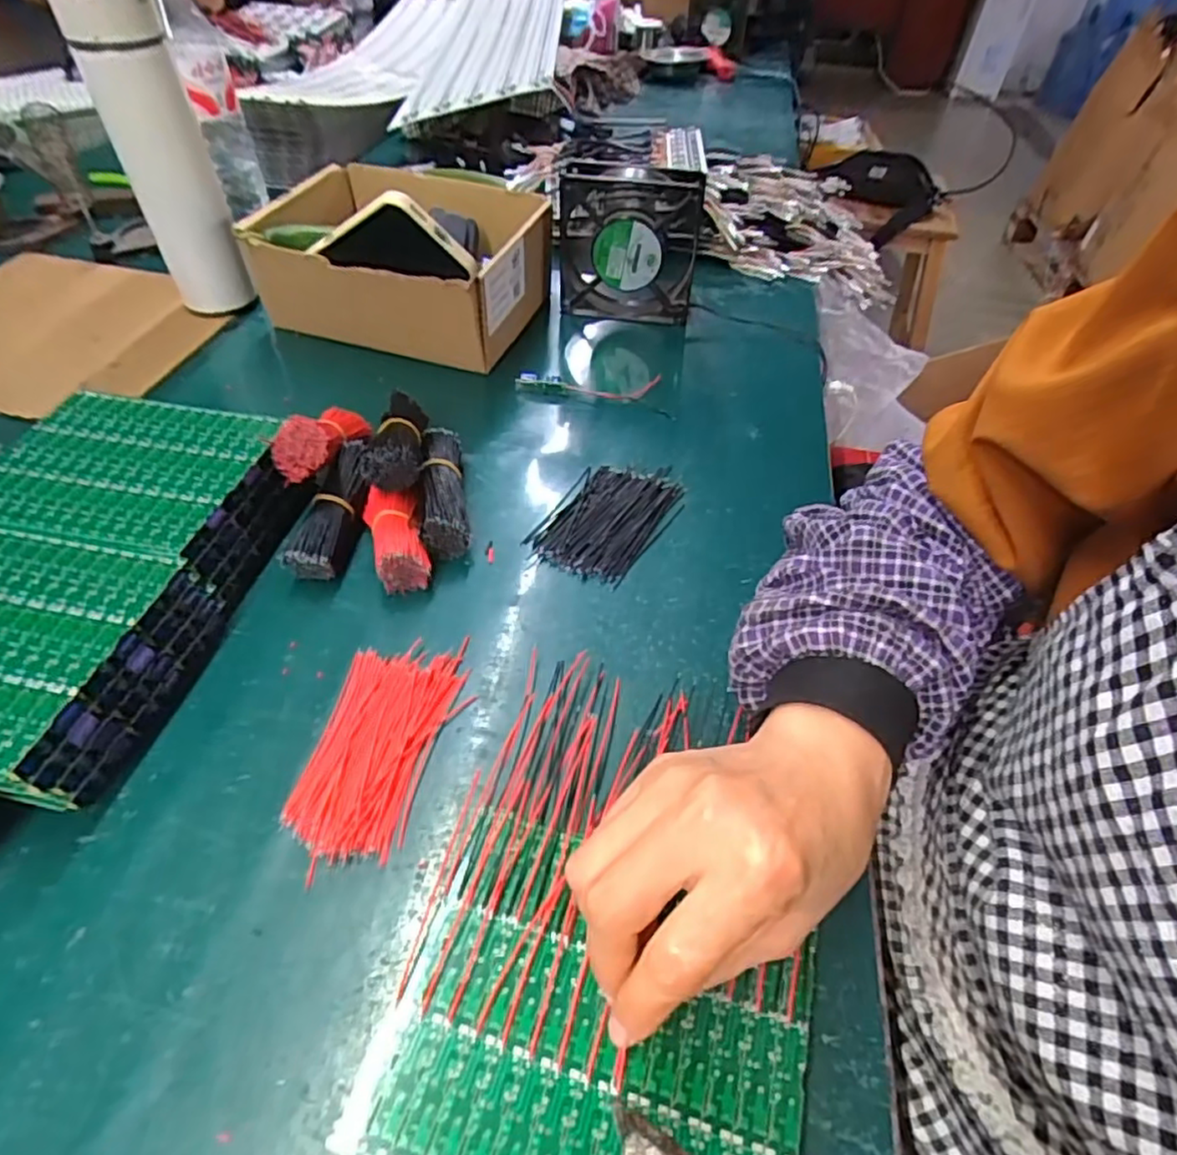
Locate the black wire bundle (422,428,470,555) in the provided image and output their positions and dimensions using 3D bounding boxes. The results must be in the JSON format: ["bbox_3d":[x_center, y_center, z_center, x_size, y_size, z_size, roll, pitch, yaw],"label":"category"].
[{"bbox_3d":[-0.096,-0.060,0.451,0.027,0.036,0.103,-5,48,-8],"label":"black wire bundle"}]

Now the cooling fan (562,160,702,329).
[{"bbox_3d":[0.035,-0.295,0.605,0.125,0.130,0.045,6,47,3],"label":"cooling fan"}]

